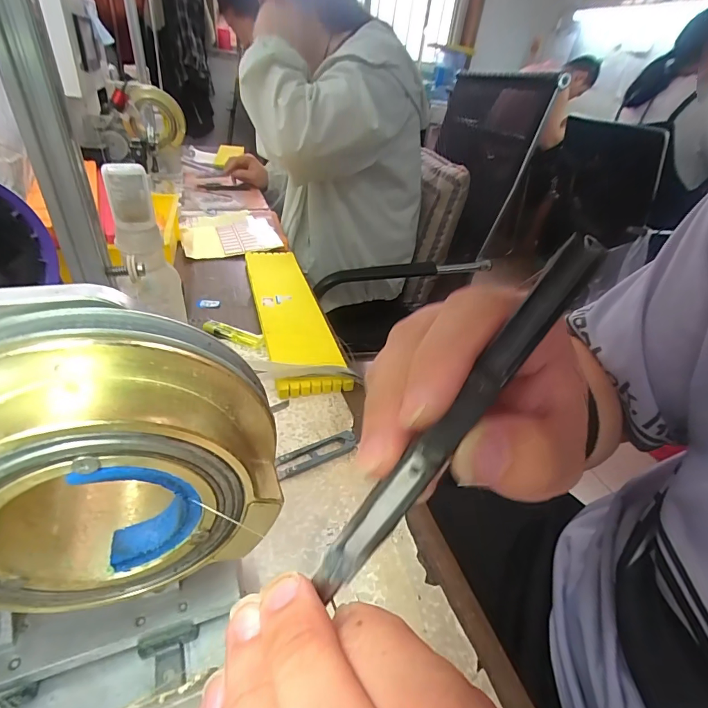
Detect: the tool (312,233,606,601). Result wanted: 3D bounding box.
[{"bbox_3d":[0.030,0.020,0.120,0.012,0.133,0.010,39,3,35],"label":"tool"}]

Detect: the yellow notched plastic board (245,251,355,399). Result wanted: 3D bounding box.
[{"bbox_3d":[-0.093,-0.069,0.527,0.087,0.019,0.338,-6,38,-18],"label":"yellow notched plastic board"}]

